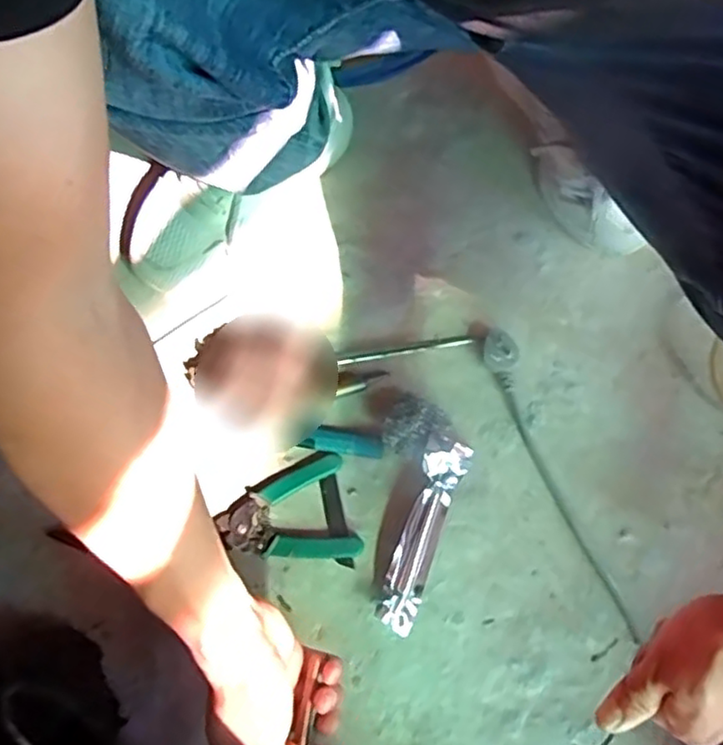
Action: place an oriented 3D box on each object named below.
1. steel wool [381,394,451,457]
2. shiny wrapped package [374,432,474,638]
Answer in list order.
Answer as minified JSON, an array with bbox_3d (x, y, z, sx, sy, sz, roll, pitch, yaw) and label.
[{"bbox_3d":[0.047,0.049,0.630,0.061,0.034,0.048,-41,79,-11],"label":"steel wool"},{"bbox_3d":[0.057,0.144,0.609,0.041,0.019,0.177,18,75,5],"label":"shiny wrapped package"}]

